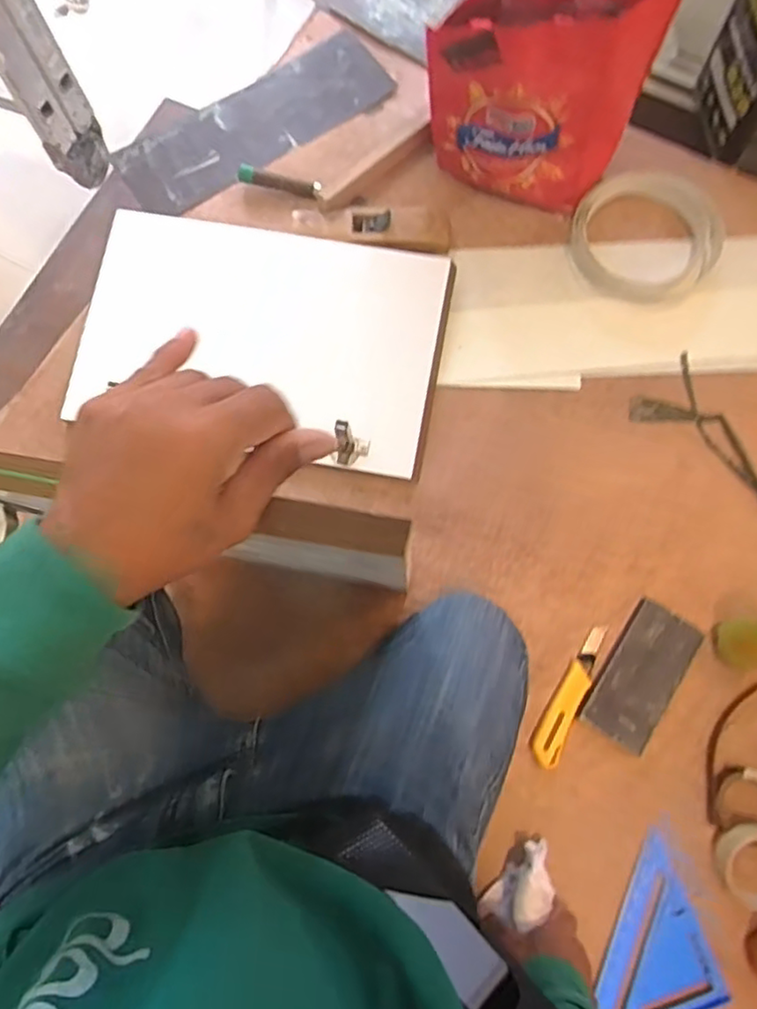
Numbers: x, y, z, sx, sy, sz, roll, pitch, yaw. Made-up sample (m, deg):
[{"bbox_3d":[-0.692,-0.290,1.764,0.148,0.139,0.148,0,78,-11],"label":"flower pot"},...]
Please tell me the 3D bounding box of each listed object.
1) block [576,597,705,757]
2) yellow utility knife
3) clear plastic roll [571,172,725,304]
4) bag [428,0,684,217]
[{"bbox_3d":[0.326,0.211,0.782,0.090,0.024,0.170,33,78,9],"label":"block"},{"bbox_3d":[0.238,0.232,0.782,0.034,0.023,0.182,29,78,8],"label":"yellow utility knife"},{"bbox_3d":[0.398,-0.410,0.940,0.207,0.025,0.244,14,76,5],"label":"clear plastic roll"},{"bbox_3d":[0.214,-0.548,0.854,0.266,0.270,0.119,14,76,5],"label":"bag"}]

